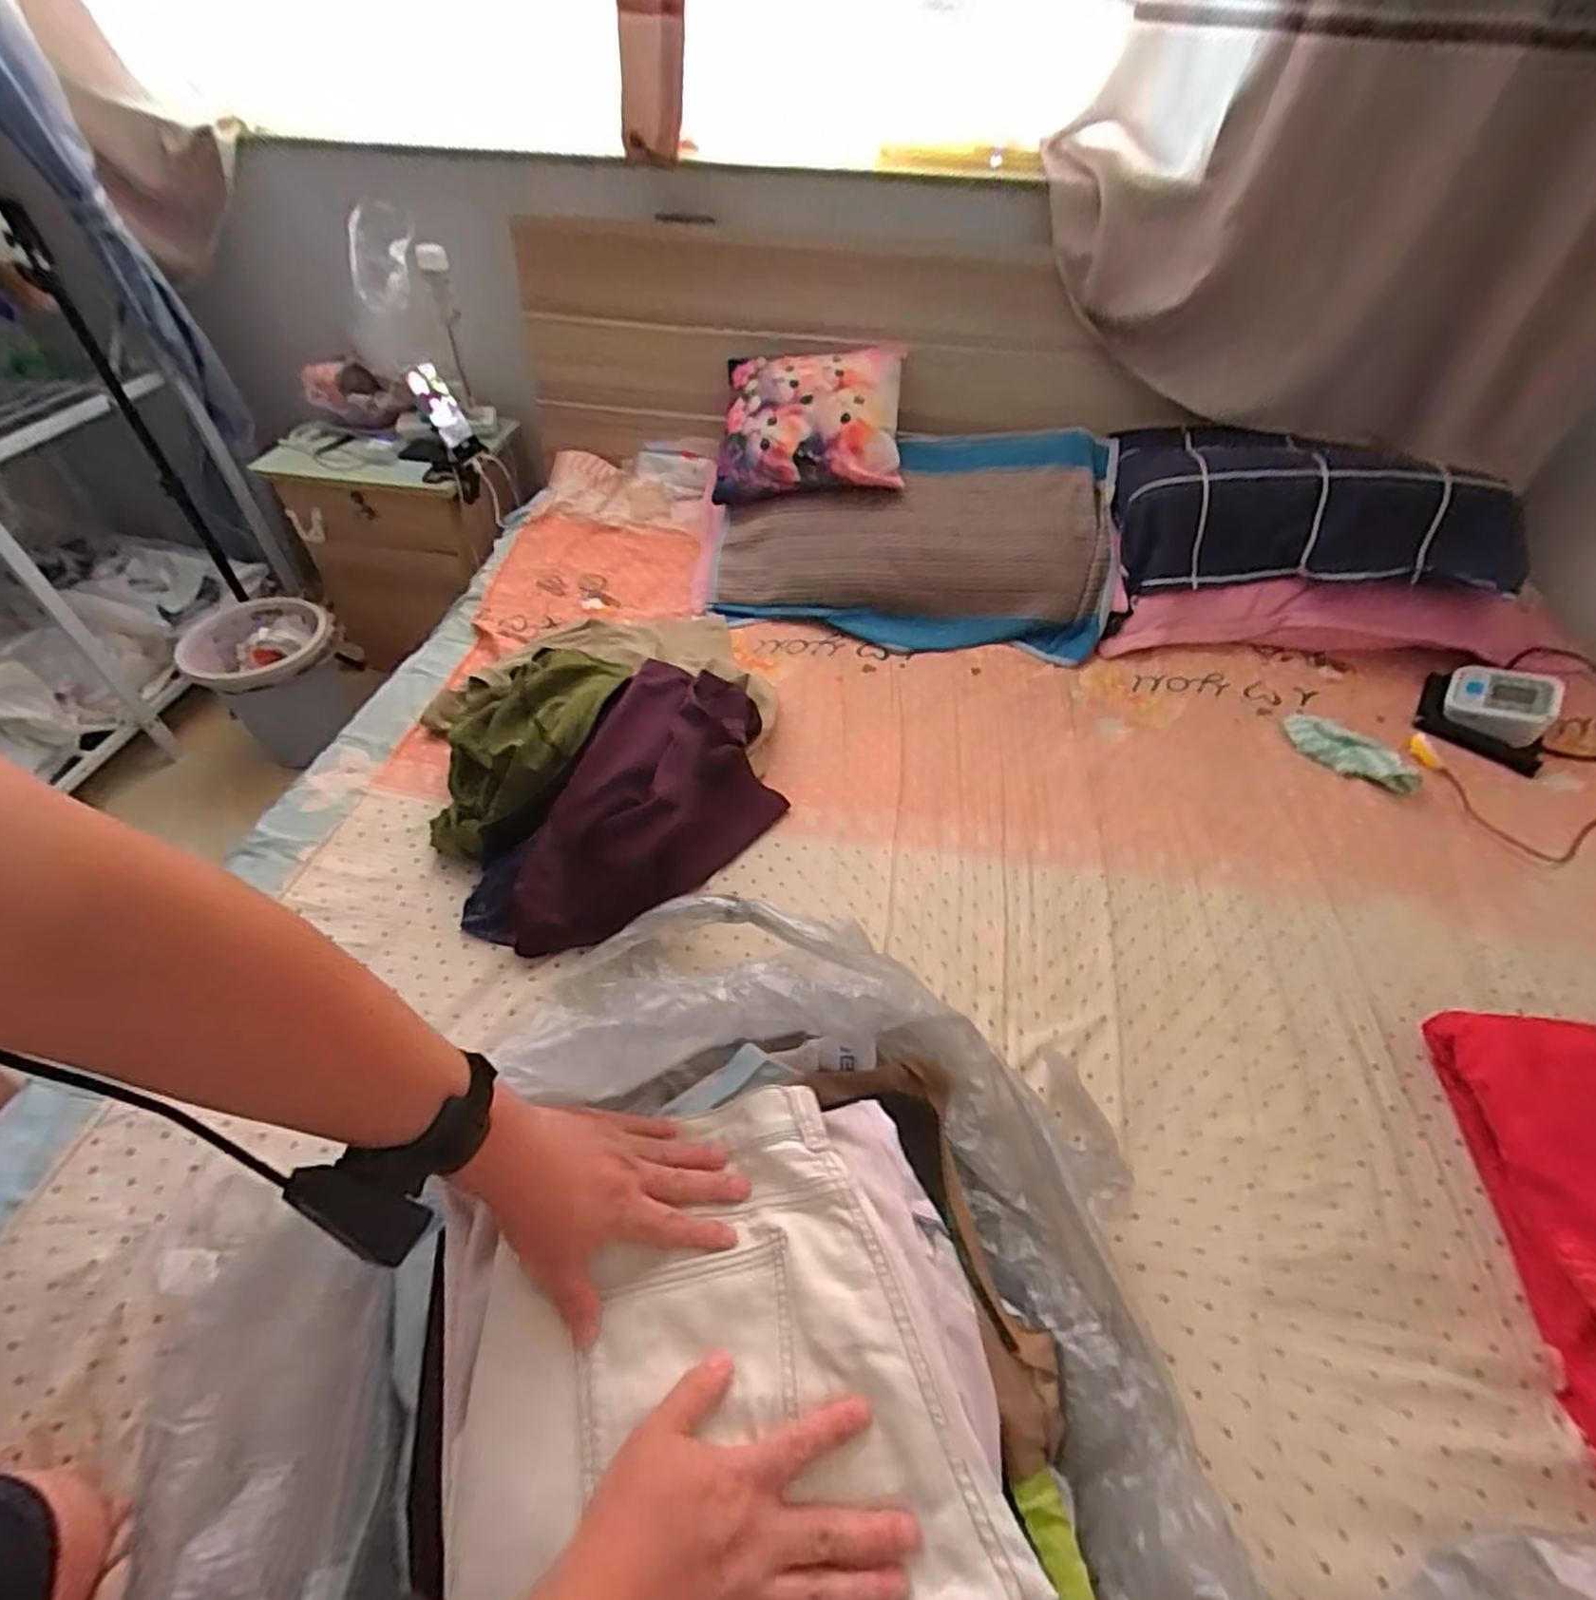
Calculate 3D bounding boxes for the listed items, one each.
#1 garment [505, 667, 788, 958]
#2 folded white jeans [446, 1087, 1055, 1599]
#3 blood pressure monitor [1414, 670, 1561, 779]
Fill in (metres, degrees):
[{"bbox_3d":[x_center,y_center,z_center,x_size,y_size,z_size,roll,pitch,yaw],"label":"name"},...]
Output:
[{"bbox_3d":[-0.148,0.004,0.877,0.220,0.134,0.428,11,49,9],"label":"garment"},{"bbox_3d":[-0.047,0.384,0.433,0.278,0.046,0.338,-20,48,-17],"label":"folded white jeans"},{"bbox_3d":[1.004,-0.138,1.052,0.149,0.059,0.156,29,54,23],"label":"blood pressure monitor"}]

